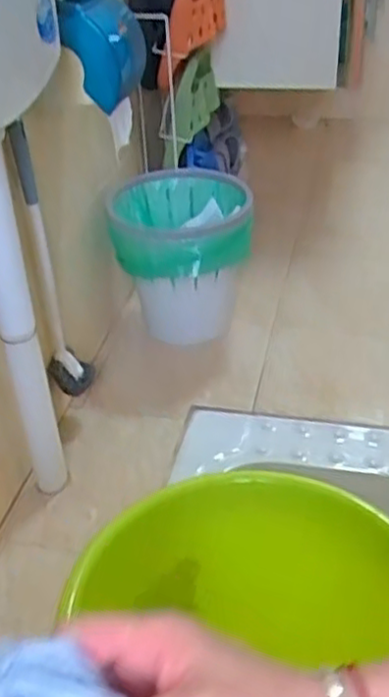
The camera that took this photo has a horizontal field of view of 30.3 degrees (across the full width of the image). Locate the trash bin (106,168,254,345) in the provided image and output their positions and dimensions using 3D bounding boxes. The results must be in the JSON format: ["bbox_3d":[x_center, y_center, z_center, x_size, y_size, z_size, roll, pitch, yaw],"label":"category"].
[{"bbox_3d":[-0.022,-0.146,1.301,0.234,0.279,0.238,0,35,4],"label":"trash bin"}]

